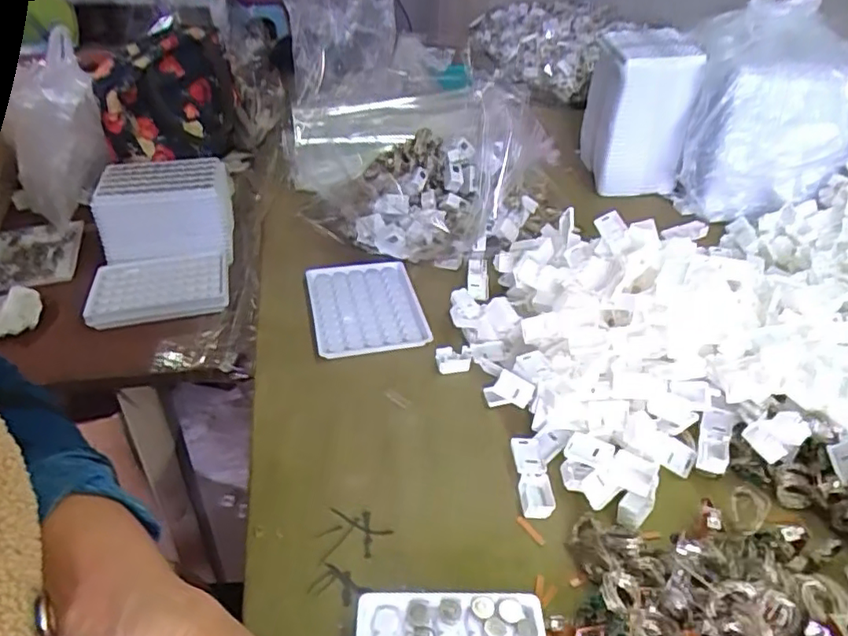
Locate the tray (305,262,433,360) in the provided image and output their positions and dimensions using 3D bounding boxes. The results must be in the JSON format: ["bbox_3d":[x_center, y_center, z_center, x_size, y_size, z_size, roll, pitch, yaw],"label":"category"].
[{"bbox_3d":[-0.051,-0.011,0.536,0.093,0.010,0.120,-7,38,-10],"label":"tray"}]

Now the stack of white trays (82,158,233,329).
[{"bbox_3d":[-0.277,-0.087,0.639,0.134,0.083,0.192,-4,37,-7],"label":"stack of white trays"}]

